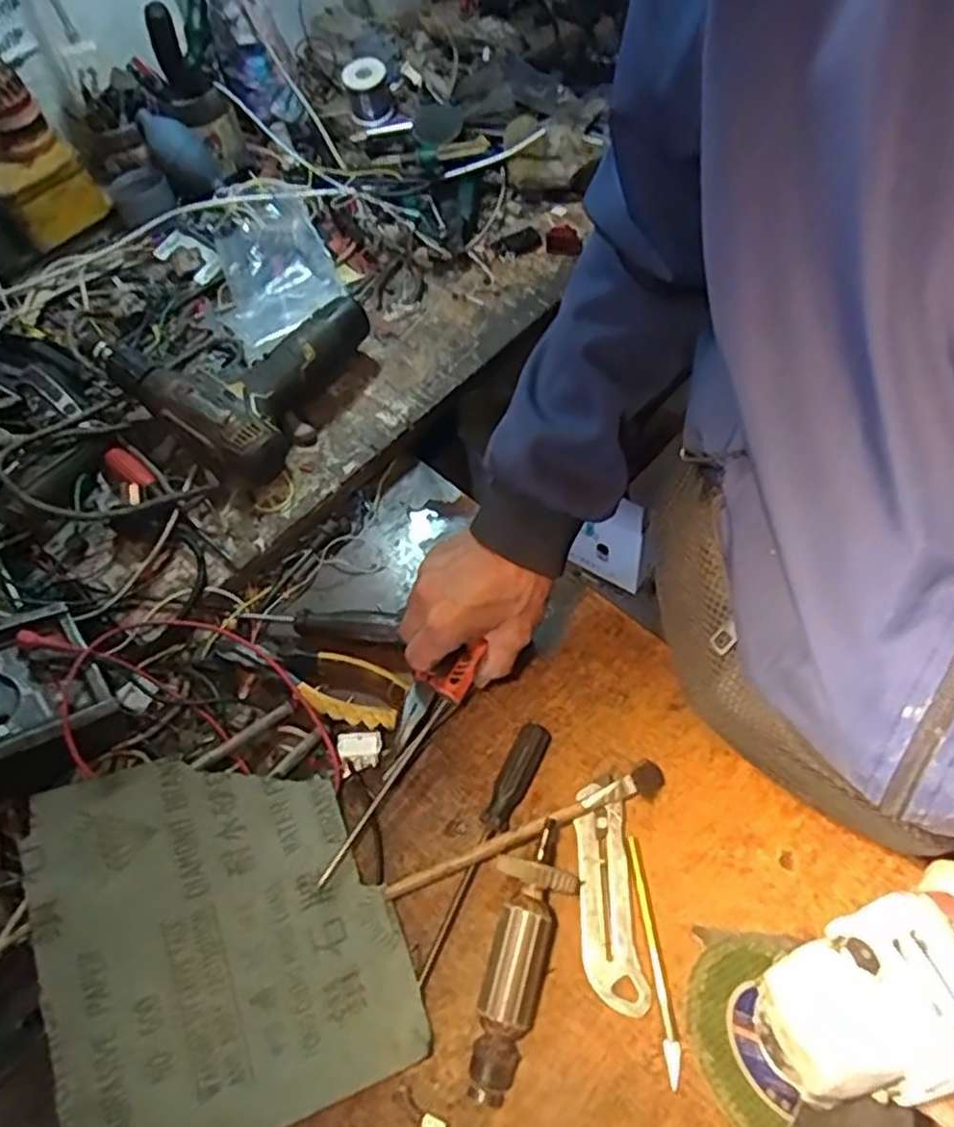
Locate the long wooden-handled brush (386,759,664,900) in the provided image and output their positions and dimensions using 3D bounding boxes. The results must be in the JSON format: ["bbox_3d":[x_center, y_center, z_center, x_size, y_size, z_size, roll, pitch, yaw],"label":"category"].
[{"bbox_3d":[0.034,0.175,0.480,0.193,0.018,0.020,-23,60,-10],"label":"long wooden-handled brush"}]

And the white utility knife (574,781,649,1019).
[{"bbox_3d":[0.081,0.205,0.460,0.033,0.009,0.128,-4,58,2],"label":"white utility knife"}]

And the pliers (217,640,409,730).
[{"bbox_3d":[-0.120,0.079,0.551,0.146,0.022,0.051,24,63,18],"label":"pliers"}]

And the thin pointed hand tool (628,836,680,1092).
[{"bbox_3d":[0.107,0.234,0.444,0.009,0.013,0.131,-5,58,1],"label":"thin pointed hand tool"}]

